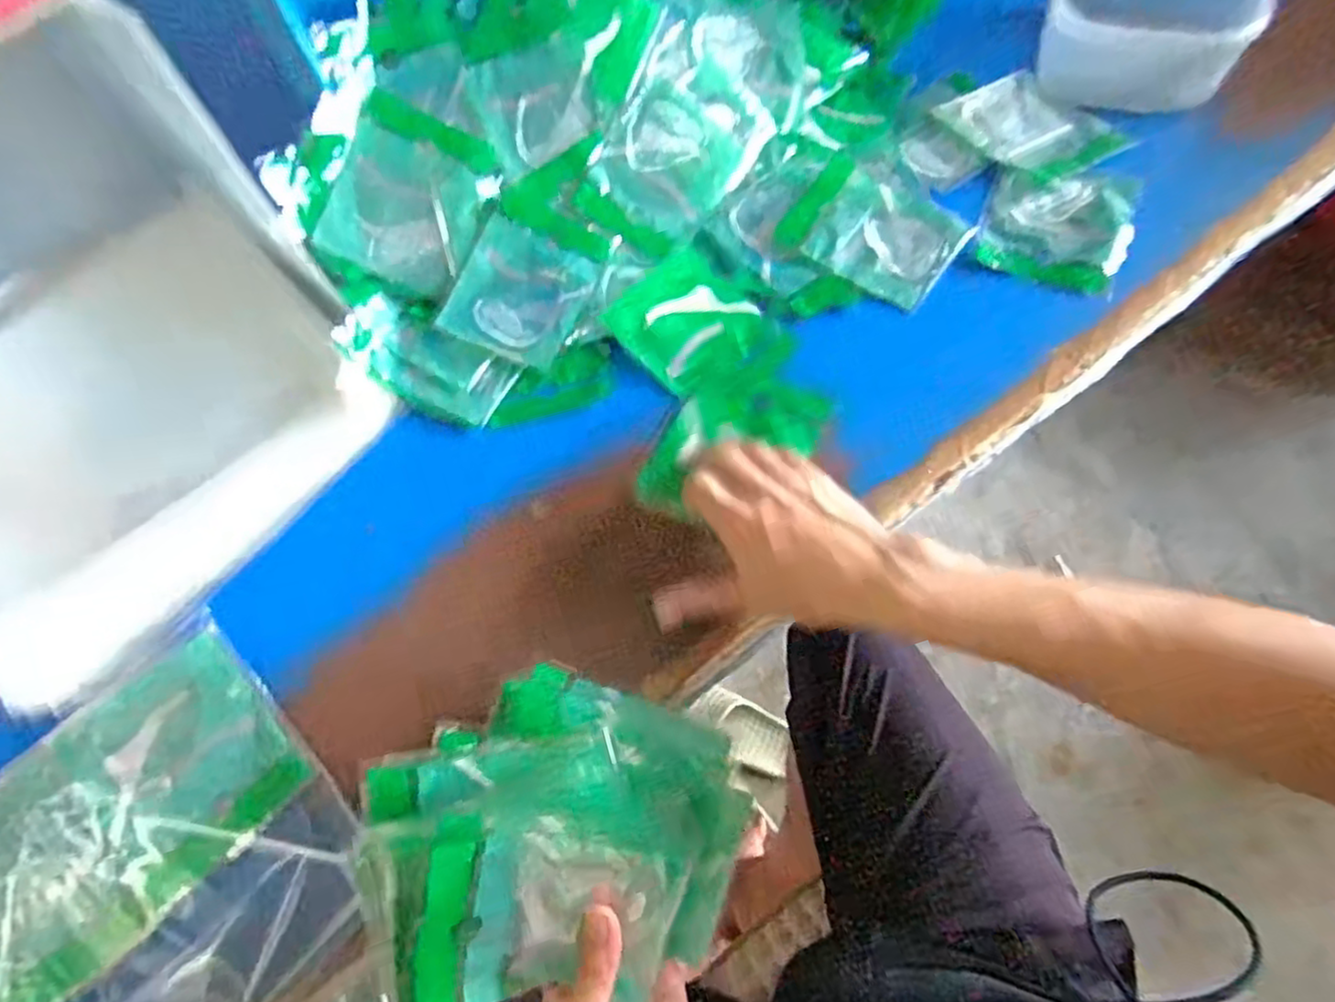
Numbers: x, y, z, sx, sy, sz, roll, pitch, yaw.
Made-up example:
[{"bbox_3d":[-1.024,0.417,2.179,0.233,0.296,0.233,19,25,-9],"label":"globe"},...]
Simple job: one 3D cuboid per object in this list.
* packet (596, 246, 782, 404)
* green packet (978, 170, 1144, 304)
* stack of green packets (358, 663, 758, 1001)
[{"bbox_3d":[0.018,-0.142,0.547,0.100,0.007,0.107,-40,68,-12],"label":"packet"},{"bbox_3d":[0.316,-0.229,0.564,0.107,0.016,0.122,19,69,14],"label":"green packet"},{"bbox_3d":[-0.055,0.176,0.370,0.190,0.071,0.166,-24,70,-8],"label":"stack of green packets"}]

